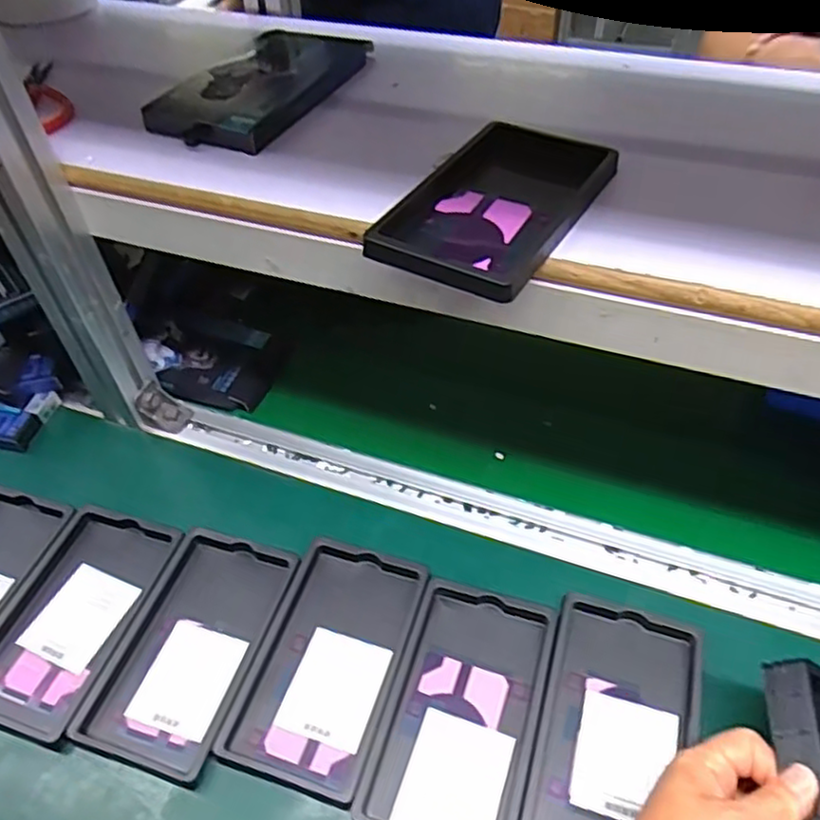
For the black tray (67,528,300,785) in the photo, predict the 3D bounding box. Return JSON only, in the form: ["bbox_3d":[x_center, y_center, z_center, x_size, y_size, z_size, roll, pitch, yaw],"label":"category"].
[{"bbox_3d":[-0.150,0.159,0.471,0.093,0.013,0.158,13,51,14],"label":"black tray"}]

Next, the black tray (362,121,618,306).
[{"bbox_3d":[0.053,-0.125,0.412,0.096,0.012,0.161,24,53,23],"label":"black tray"}]

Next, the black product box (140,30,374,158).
[{"bbox_3d":[-0.112,-0.253,0.529,0.104,0.017,0.185,17,50,17],"label":"black product box"}]

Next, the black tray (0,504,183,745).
[{"bbox_3d":[-0.240,0.144,0.490,0.091,0.012,0.158,12,50,13],"label":"black tray"}]

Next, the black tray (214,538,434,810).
[{"bbox_3d":[-0.053,0.165,0.462,0.092,0.010,0.163,13,51,14],"label":"black tray"}]

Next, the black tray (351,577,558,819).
[{"bbox_3d":[0.034,0.193,0.438,0.091,0.023,0.160,13,51,13],"label":"black tray"}]

